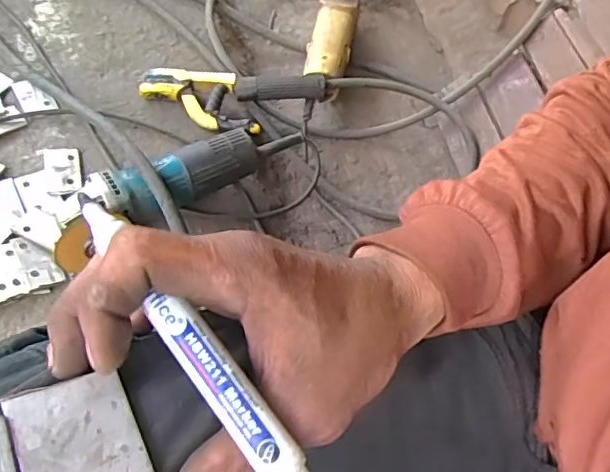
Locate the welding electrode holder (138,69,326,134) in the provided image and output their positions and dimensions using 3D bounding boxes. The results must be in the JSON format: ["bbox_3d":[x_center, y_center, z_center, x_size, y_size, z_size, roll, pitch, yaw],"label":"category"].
[{"bbox_3d":[-0.096,-0.188,0.773,0.245,0.031,0.095,-5,59,-6],"label":"welding electrode holder"}]

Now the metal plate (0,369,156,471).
[{"bbox_3d":[-0.078,0.075,0.200,0.040,0.004,0.051,-15,65,-32],"label":"metal plate"}]

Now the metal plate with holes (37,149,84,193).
[{"bbox_3d":[-0.297,-0.082,0.693,0.046,0.004,0.070,-14,61,-12],"label":"metal plate with holes"}]

